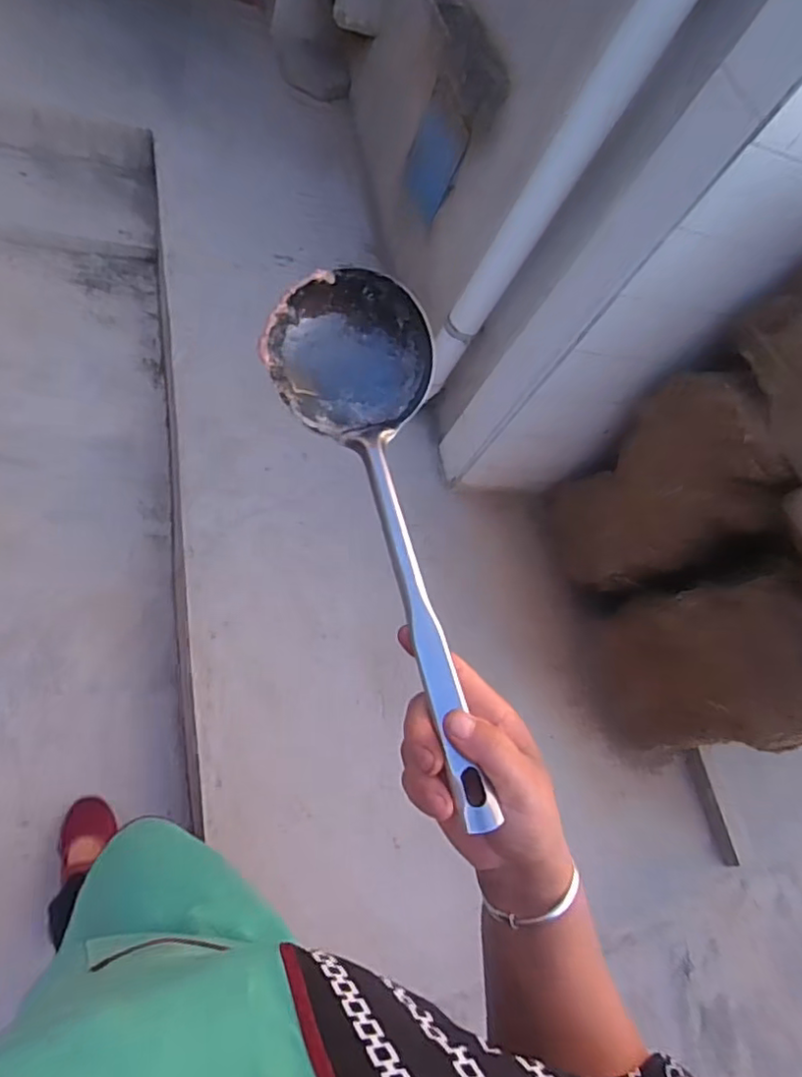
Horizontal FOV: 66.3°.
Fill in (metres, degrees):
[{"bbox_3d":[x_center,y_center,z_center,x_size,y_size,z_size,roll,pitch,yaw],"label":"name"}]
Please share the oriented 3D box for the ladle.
[{"bbox_3d":[-0.007,-0.006,0.372,0.111,0.055,0.337,-10,71,-9],"label":"ladle"}]

